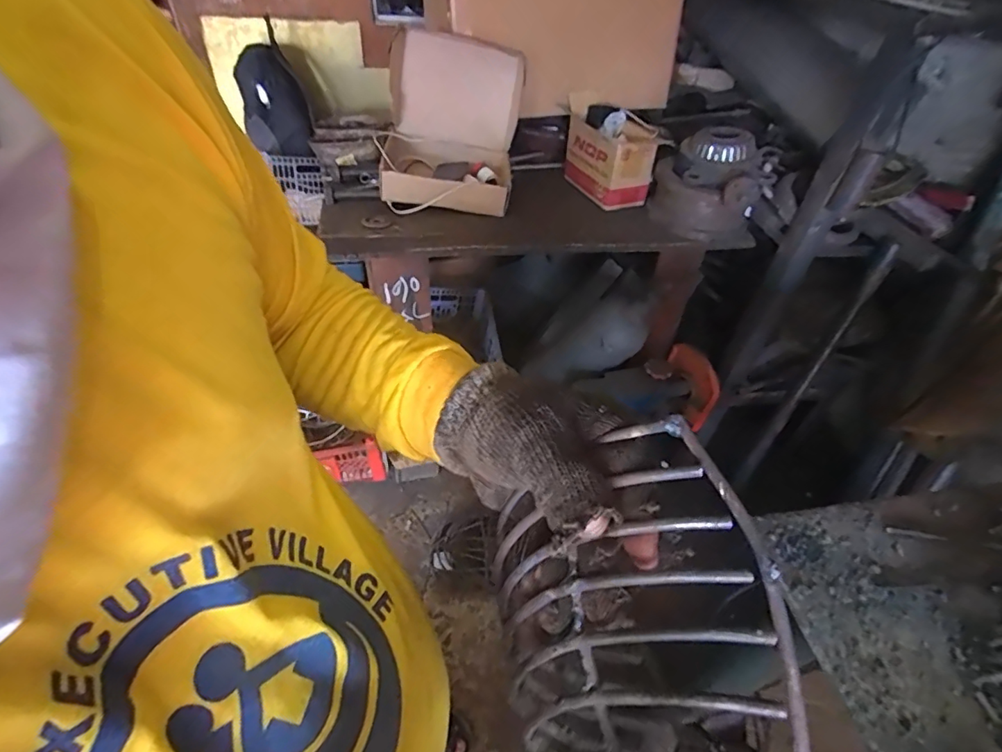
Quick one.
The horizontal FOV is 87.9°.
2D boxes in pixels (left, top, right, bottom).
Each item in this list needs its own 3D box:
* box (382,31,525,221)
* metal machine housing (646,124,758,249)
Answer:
[{"bbox_3d":[-0.116,-0.540,1.131,0.290,0.253,0.281,7,47,3],"label":"box"},{"bbox_3d":[0.453,-0.407,1.125,0.164,0.178,0.224,-20,51,-21],"label":"metal machine housing"}]

